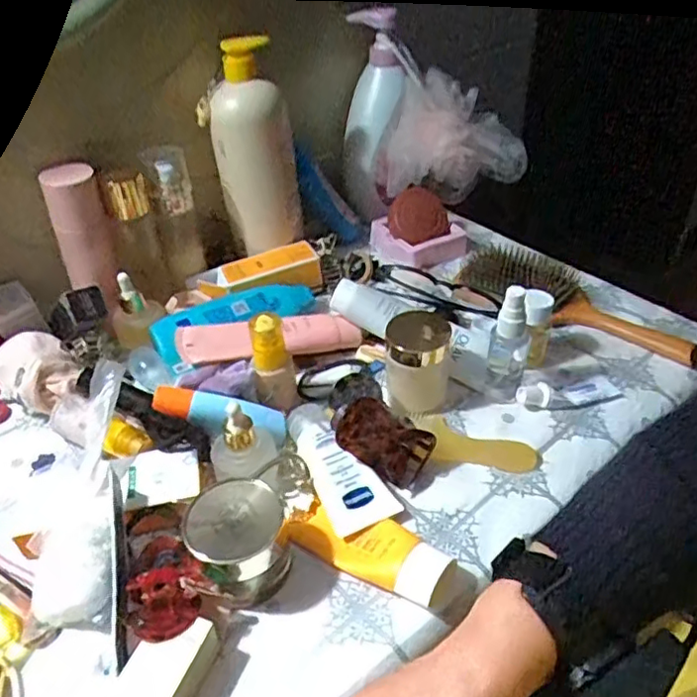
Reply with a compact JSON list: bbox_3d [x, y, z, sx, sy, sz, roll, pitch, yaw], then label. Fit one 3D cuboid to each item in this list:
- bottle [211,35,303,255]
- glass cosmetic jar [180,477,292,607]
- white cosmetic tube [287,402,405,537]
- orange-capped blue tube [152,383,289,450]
[{"bbox_3d":[-0.097,-0.197,0.651,0.068,0.199,0.060,18,45,24],"label":"bottle"},{"bbox_3d":[-0.074,0.131,0.426,0.061,0.052,0.067,-2,40,2],"label":"glass cosmetic jar"},{"bbox_3d":[-0.009,0.088,0.487,0.049,0.031,0.115,-20,43,-19],"label":"white cosmetic tube"},{"bbox_3d":[-0.103,0.052,0.503,0.107,0.021,0.028,13,40,-7],"label":"orange-capped blue tube"}]

